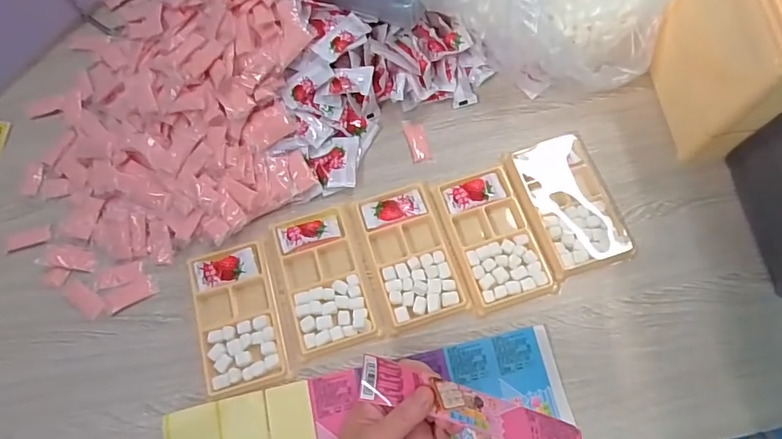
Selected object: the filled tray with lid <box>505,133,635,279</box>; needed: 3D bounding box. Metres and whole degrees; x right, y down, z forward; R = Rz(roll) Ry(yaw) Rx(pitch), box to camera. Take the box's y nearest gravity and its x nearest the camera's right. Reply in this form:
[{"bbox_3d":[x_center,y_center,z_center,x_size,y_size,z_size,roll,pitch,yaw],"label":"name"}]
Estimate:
[{"bbox_3d":[0.167,-0.017,0.462,0.074,0.012,0.133,-16,70,-3],"label":"filled tray with lid"}]

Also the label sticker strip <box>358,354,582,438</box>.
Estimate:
[{"bbox_3d":[0.046,0.132,0.343,0.167,0.011,0.034,7,110,36],"label":"label sticker strip"}]

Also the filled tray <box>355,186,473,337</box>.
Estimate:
[{"bbox_3d":[0.016,0.032,0.455,0.075,0.010,0.128,-17,70,-4],"label":"filled tray"}]

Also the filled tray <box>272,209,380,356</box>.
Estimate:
[{"bbox_3d":[-0.061,0.053,0.449,0.071,0.011,0.127,-17,70,-4],"label":"filled tray"}]

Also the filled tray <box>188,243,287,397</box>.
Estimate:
[{"bbox_3d":[-0.137,0.087,0.441,0.069,0.018,0.124,-17,70,-4],"label":"filled tray"}]

